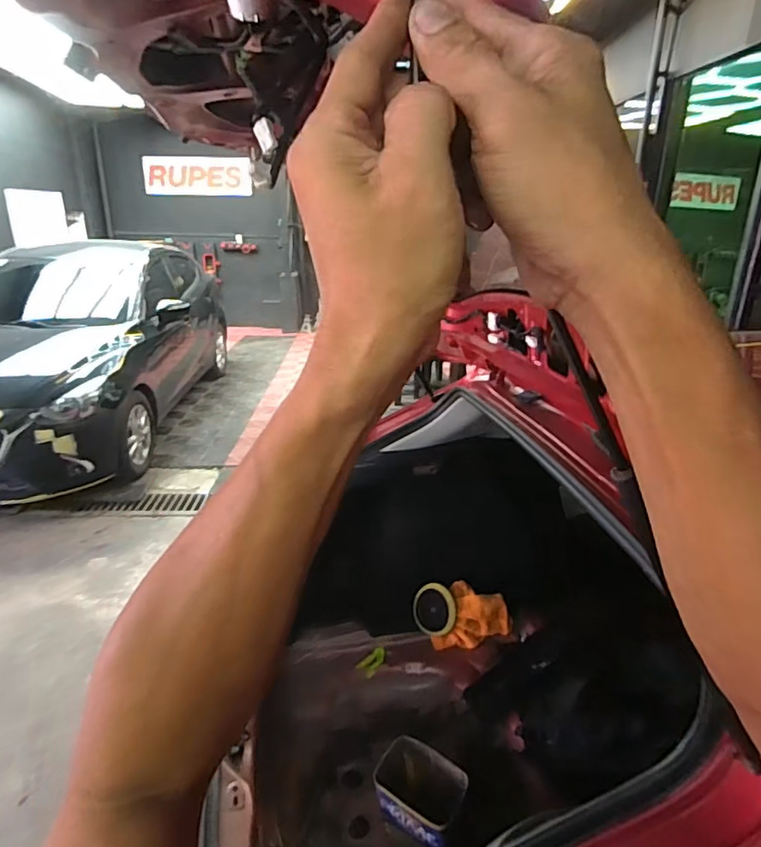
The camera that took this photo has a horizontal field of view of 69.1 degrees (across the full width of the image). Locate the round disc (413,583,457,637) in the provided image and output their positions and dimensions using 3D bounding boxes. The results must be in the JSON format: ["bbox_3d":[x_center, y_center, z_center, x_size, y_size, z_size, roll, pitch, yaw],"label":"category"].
[{"bbox_3d":[0.156,0.562,1.671,0.141,0.146,0.029,-13,-20,35],"label":"round disc"}]

